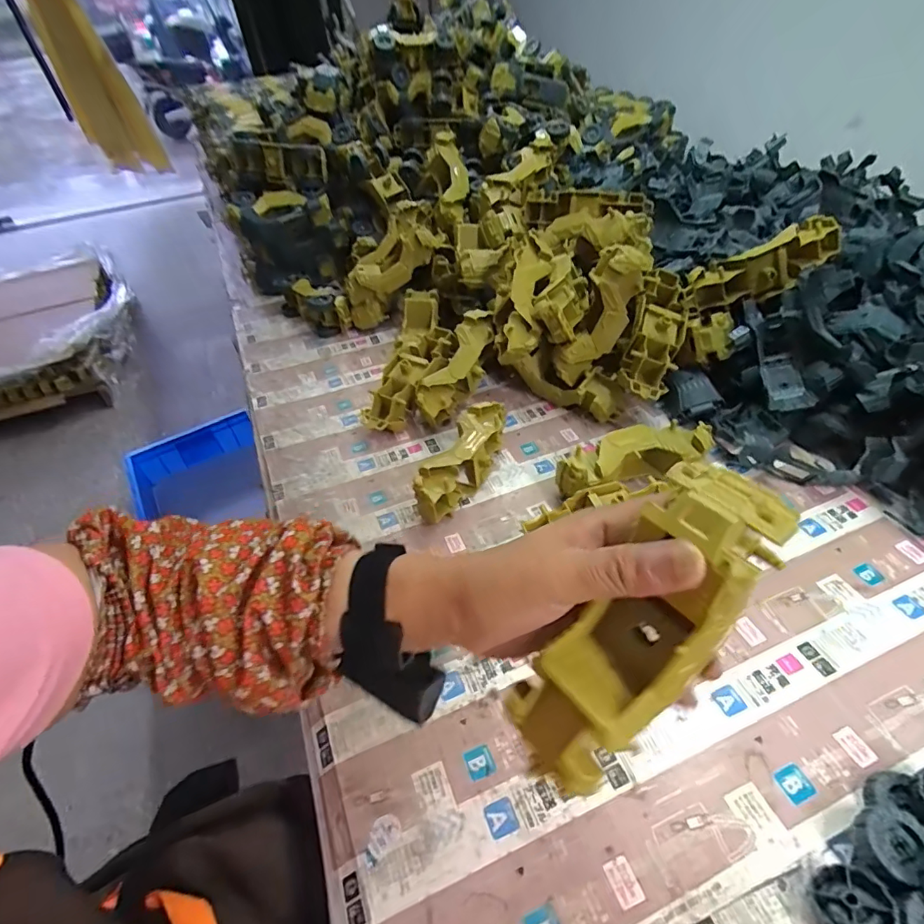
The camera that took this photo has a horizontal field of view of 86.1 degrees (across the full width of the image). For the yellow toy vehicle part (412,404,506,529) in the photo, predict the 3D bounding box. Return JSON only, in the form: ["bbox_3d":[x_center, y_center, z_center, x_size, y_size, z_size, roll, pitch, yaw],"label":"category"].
[{"bbox_3d":[0.004,-0.003,0.547,0.052,0.058,0.171,16,49,20],"label":"yellow toy vehicle part"}]

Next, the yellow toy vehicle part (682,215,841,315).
[{"bbox_3d":[0.347,-0.226,0.578,0.175,0.051,0.050,-23,42,9],"label":"yellow toy vehicle part"}]

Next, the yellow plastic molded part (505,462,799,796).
[{"bbox_3d":[0.088,0.075,0.231,0.052,0.046,0.150,41,100,37],"label":"yellow plastic molded part"}]

